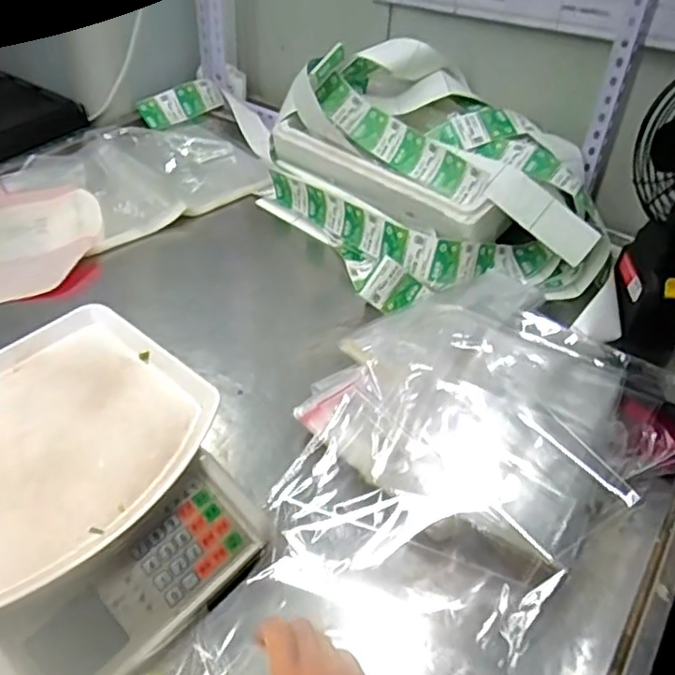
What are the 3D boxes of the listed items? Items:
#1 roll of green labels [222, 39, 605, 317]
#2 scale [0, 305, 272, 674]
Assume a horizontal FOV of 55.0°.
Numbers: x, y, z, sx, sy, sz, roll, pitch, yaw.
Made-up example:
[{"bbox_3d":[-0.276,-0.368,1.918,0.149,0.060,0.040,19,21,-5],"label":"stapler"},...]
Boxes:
[{"bbox_3d":[0.130,-0.235,0.941,0.354,0.202,0.470,-19,48,-24],"label":"roll of green labels"},{"bbox_3d":[-0.238,0.135,0.549,0.280,0.097,0.289,32,49,26],"label":"scale"}]

